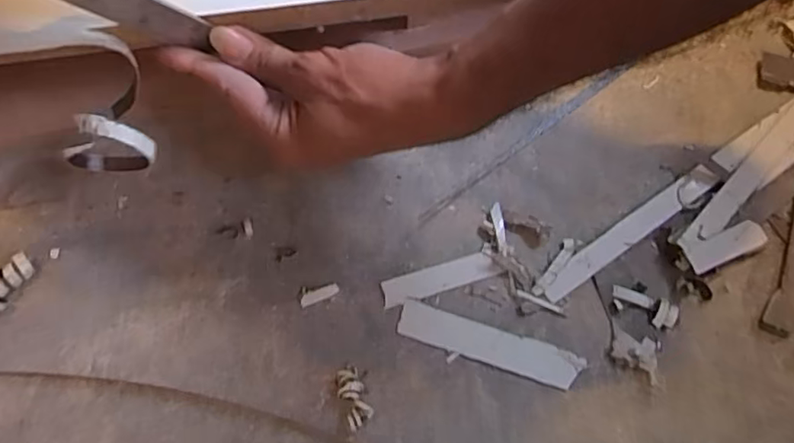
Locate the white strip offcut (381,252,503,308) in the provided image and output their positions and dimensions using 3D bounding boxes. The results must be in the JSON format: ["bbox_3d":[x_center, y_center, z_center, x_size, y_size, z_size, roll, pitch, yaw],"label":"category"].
[{"bbox_3d":[0.031,0.041,0.414,0.084,0.004,0.020,-16,72,-8],"label":"white strip offcut"}]

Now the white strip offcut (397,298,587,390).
[{"bbox_3d":[0.064,0.085,0.396,0.126,0.004,0.025,18,70,4],"label":"white strip offcut"}]

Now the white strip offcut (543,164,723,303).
[{"bbox_3d":[0.173,0.007,0.425,0.160,0.006,0.019,-33,75,-13],"label":"white strip offcut"}]

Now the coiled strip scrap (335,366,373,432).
[{"bbox_3d":[-0.029,0.114,0.374,0.017,0.012,0.039,-21,72,-9],"label":"coiled strip scrap"}]

